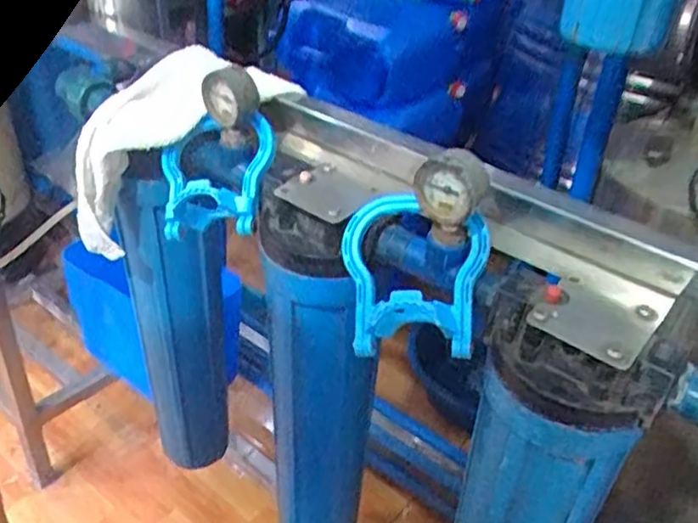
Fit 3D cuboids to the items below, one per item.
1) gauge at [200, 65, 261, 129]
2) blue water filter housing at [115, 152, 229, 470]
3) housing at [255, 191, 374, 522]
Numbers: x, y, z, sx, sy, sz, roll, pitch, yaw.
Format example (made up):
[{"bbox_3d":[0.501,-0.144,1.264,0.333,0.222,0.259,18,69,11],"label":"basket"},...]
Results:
[{"bbox_3d":[-0.109,-0.150,0.605,0.027,0.058,0.056,-22,42,-35],"label":"gauge"},{"bbox_3d":[-0.211,0.093,0.840,0.117,0.514,0.101,-7,35,-17],"label":"blue water filter housing"},{"bbox_3d":[-0.041,0.180,0.705,0.116,0.502,0.102,4,33,-3],"label":"housing"}]

